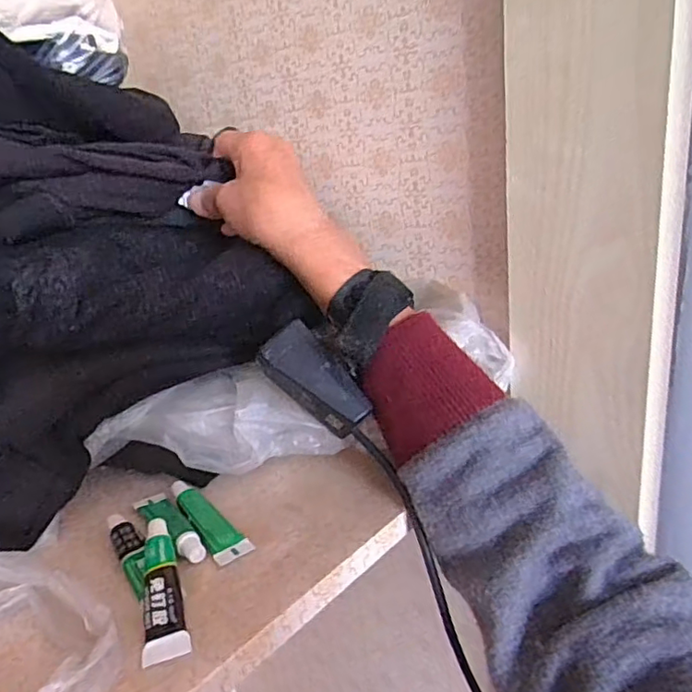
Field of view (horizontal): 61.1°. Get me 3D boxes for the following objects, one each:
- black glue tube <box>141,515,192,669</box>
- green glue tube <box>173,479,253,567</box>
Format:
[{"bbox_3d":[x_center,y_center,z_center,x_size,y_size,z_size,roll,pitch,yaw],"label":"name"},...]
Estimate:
[{"bbox_3d":[-0.083,0.107,0.266,0.018,0.008,0.075,-12,34,-14],"label":"black glue tube"},{"bbox_3d":[-0.076,0.092,0.315,0.019,0.011,0.070,-21,24,-33],"label":"green glue tube"}]

